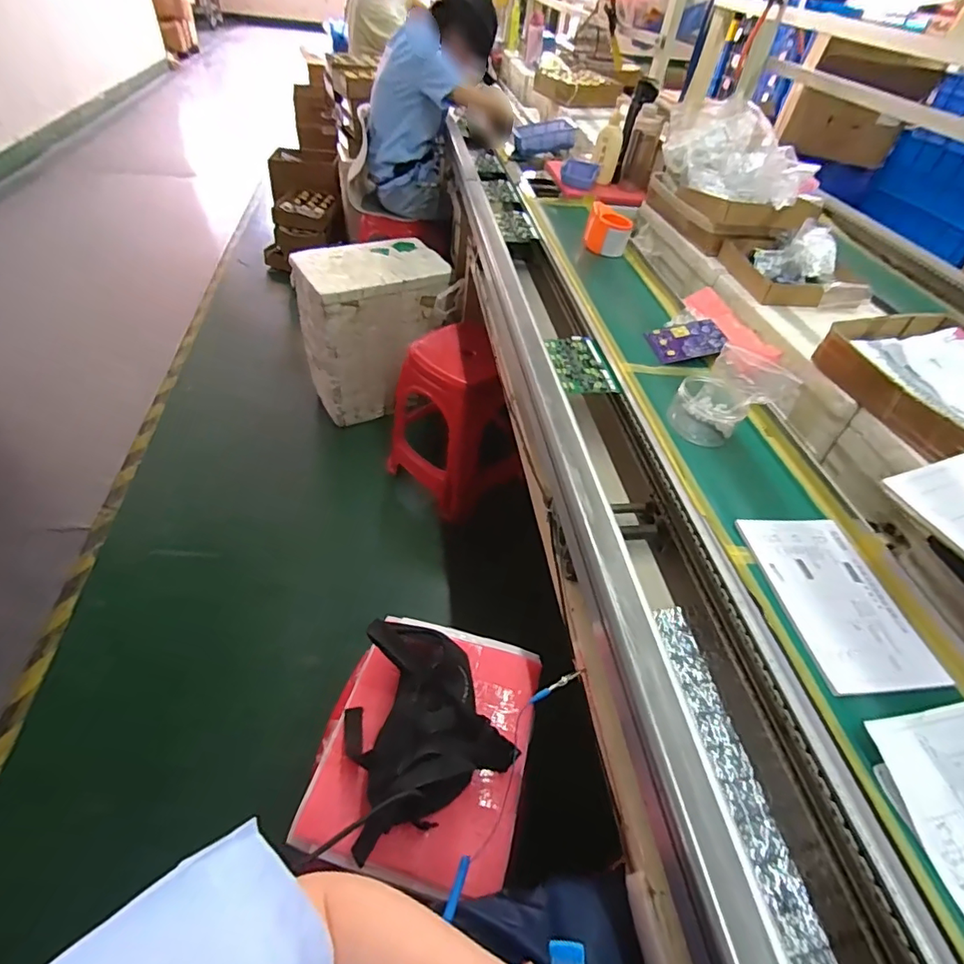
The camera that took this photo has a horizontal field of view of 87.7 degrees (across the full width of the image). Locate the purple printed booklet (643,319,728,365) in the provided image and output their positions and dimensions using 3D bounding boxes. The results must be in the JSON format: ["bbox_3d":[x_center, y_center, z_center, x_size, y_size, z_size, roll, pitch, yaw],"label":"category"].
[{"bbox_3d":[0.363,-0.251,0.890,0.124,0.011,0.104,-12,48,4],"label":"purple printed booklet"}]

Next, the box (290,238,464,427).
[{"bbox_3d":[-0.365,-0.503,1.715,0.449,0.484,0.301,-17,51,-22],"label":"box"}]

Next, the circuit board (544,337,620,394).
[{"bbox_3d":[0.162,-0.199,0.846,0.091,0.012,0.154,-5,48,-11],"label":"circuit board"}]

